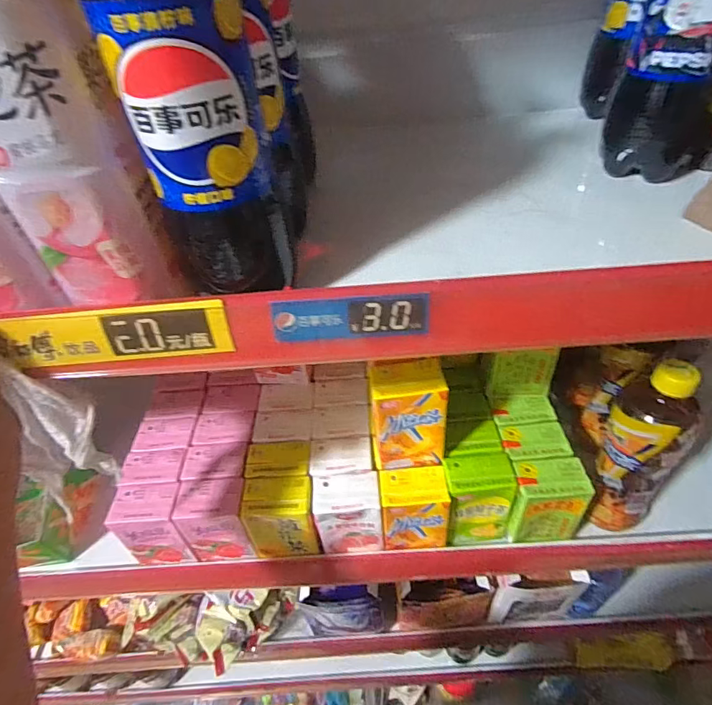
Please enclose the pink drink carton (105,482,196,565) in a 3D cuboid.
[{"bbox_3d":[-0.208,0.178,0.473,0.068,0.091,0.047,-5,45,2],"label":"pink drink carton"}]

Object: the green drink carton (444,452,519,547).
[{"bbox_3d":[0.126,0.154,0.467,0.066,0.100,0.047,-3,45,3],"label":"green drink carton"}]

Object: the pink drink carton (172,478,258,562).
[{"bbox_3d":[-0.141,0.175,0.471,0.066,0.090,0.048,-4,45,2],"label":"pink drink carton"}]

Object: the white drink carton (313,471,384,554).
[{"bbox_3d":[-0.006,0.164,0.461,0.063,0.087,0.045,-5,45,1],"label":"white drink carton"}]

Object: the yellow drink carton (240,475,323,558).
[{"bbox_3d":[-0.074,0.170,0.466,0.067,0.087,0.047,-3,45,3],"label":"yellow drink carton"}]

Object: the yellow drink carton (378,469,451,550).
[{"bbox_3d":[0.059,0.160,0.461,0.065,0.083,0.048,-4,45,3],"label":"yellow drink carton"}]

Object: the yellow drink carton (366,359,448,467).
[{"bbox_3d":[0.049,0.060,0.429,0.067,0.107,0.047,-5,45,1],"label":"yellow drink carton"}]

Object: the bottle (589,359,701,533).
[{"bbox_3d":[0.267,0.095,0.426,0.053,0.196,0.067,-32,51,-23],"label":"bottle"}]

